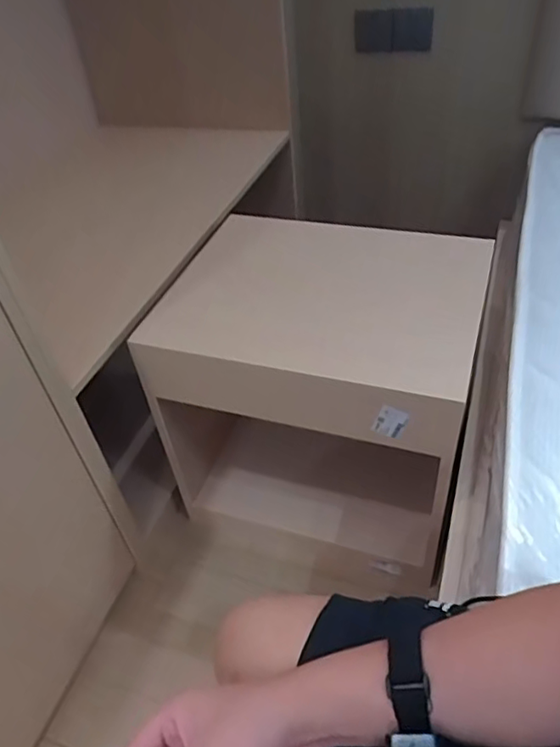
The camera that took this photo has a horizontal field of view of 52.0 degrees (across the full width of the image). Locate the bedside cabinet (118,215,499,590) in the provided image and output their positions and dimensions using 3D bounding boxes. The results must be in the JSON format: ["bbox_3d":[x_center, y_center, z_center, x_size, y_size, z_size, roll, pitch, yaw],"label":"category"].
[{"bbox_3d":[0.095,0.005,1.123,0.527,0.459,0.489,9,45,17],"label":"bedside cabinet"}]

